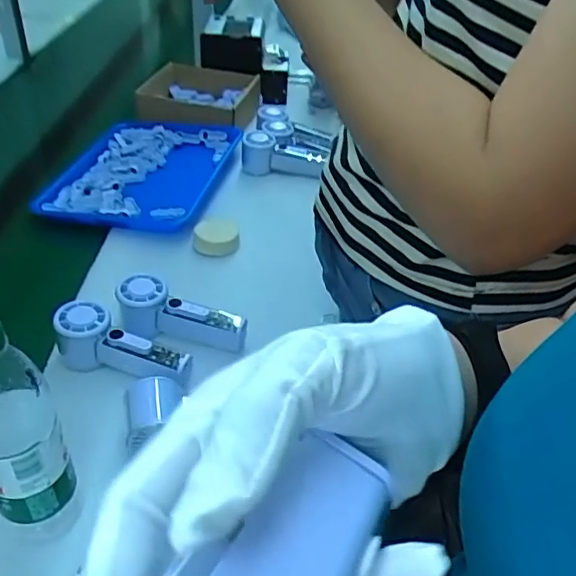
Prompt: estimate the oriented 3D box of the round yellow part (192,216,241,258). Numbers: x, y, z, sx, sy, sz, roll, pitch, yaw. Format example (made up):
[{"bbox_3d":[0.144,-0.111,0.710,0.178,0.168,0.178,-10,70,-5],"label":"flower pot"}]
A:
[{"bbox_3d":[-0.102,-0.073,0.859,0.063,0.027,0.065,2,38,-2],"label":"round yellow part"}]

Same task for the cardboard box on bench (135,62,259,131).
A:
[{"bbox_3d":[-0.175,-0.367,1.171,0.215,0.070,0.199,7,38,4],"label":"cardboard box on bench"}]

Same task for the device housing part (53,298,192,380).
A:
[{"bbox_3d":[-0.178,0.064,0.643,0.152,0.058,0.050,15,39,14],"label":"device housing part"}]

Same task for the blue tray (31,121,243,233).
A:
[{"bbox_3d":[-0.235,-0.204,0.990,0.252,0.031,0.314,10,38,8],"label":"blue tray"}]

